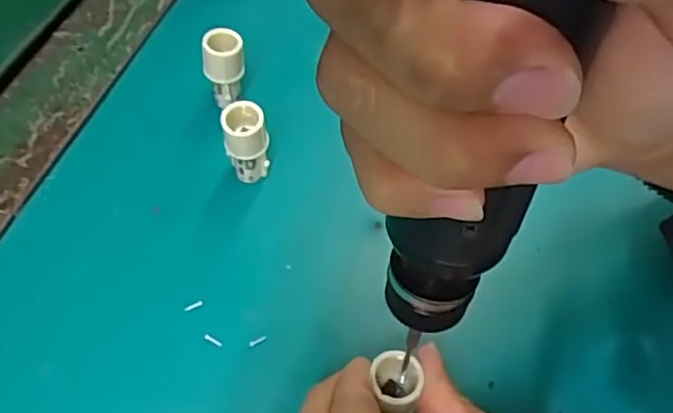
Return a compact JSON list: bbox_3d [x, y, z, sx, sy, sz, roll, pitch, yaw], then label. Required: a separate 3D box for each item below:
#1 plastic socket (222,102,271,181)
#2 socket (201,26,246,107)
[{"bbox_3d":[-0.041,-0.028,0.298,0.020,0.043,0.016,-4,55,-7],"label":"plastic socket"},{"bbox_3d":[-0.056,-0.068,0.324,0.020,0.042,0.016,-6,56,-9],"label":"socket"}]

